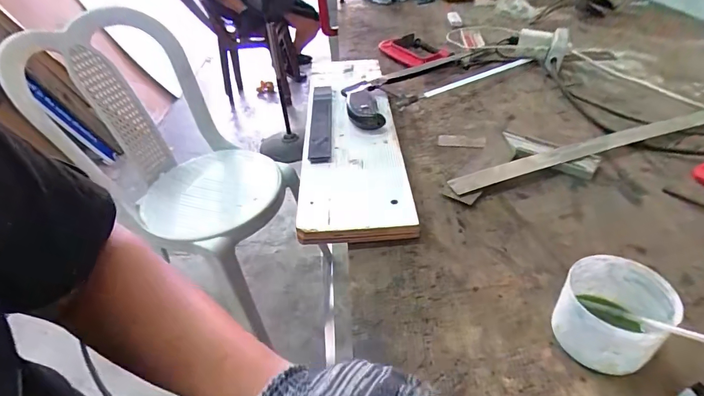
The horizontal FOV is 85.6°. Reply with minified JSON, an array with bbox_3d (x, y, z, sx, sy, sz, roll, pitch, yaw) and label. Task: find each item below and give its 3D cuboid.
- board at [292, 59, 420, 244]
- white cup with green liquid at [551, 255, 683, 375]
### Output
[{"bbox_3d":[-0.005,-0.091,0.519,0.124,0.025,0.396,-7,45,3],"label":"board"},{"bbox_3d":[0.184,0.083,0.274,0.066,0.056,0.063,-3,40,3],"label":"white cup with green liquid"}]

